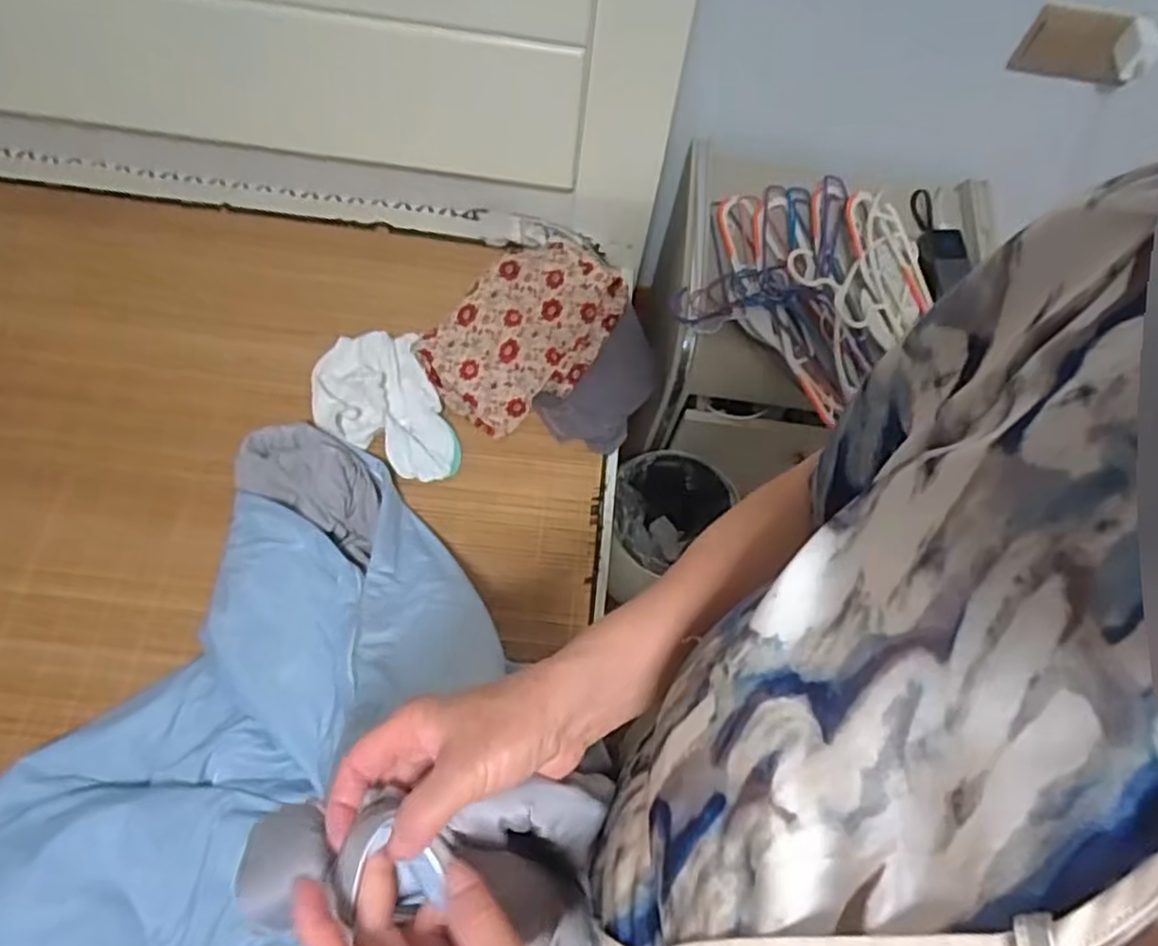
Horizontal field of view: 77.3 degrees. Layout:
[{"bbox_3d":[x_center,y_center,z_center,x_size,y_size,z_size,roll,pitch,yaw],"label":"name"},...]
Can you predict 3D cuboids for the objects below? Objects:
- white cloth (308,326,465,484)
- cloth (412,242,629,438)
[{"bbox_3d":[-0.269,-0.091,0.968,0.156,0.025,0.241,-21,70,-8],"label":"white cloth"},{"bbox_3d":[-0.077,-0.200,1.006,0.202,0.048,0.294,30,72,11],"label":"cloth"}]

